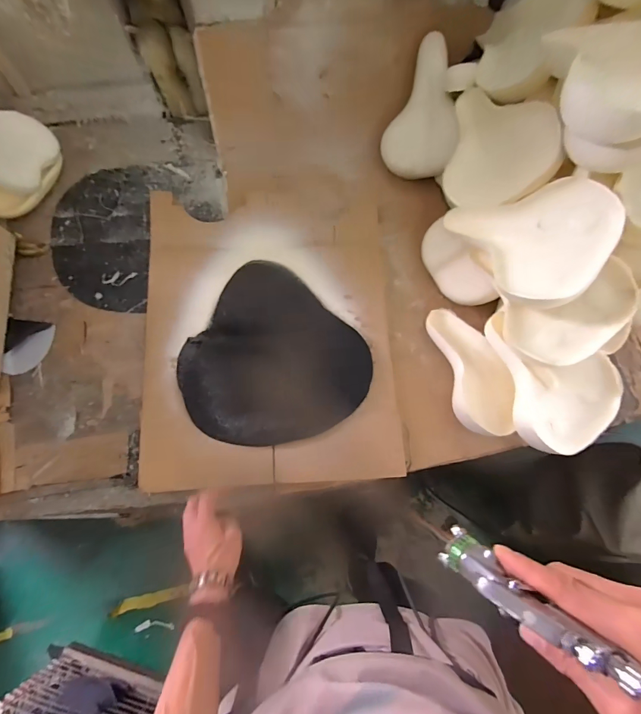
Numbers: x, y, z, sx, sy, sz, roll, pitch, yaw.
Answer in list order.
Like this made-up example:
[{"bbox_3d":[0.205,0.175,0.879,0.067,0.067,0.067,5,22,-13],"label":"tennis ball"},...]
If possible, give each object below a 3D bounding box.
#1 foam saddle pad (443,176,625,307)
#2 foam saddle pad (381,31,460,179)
[{"bbox_3d":[0.323,-0.179,0.579,0.242,0.037,0.176,7,84,39],"label":"foam saddle pad"},{"bbox_3d":[0.207,-0.517,0.778,0.060,0.167,0.240,-28,105,-51],"label":"foam saddle pad"}]

